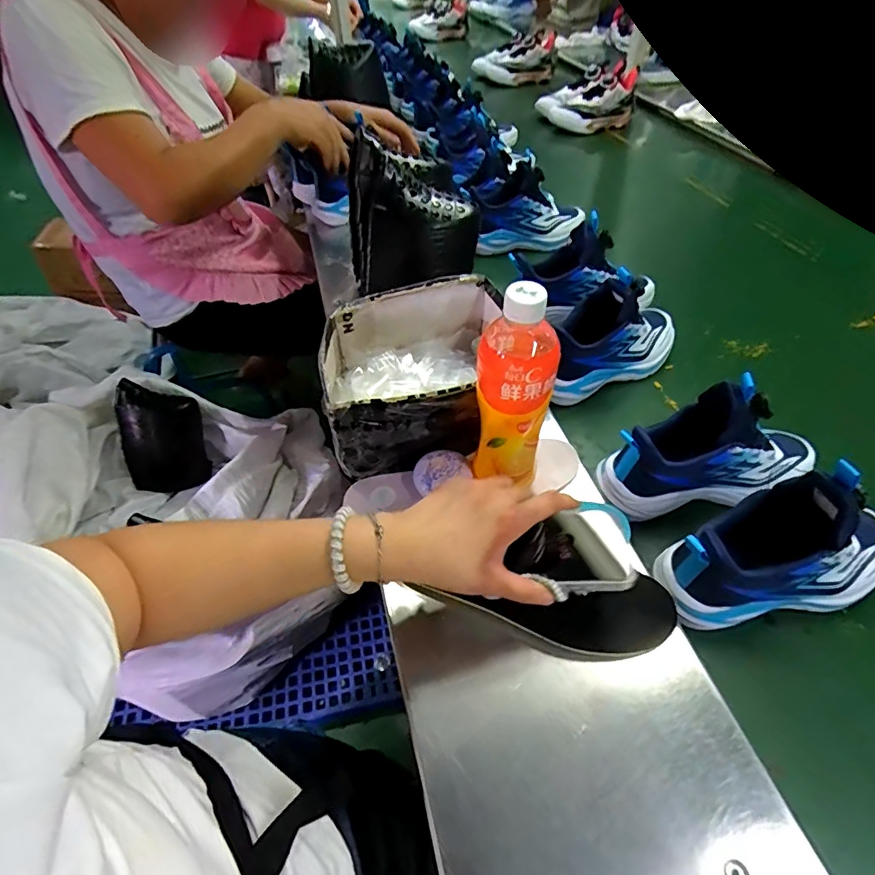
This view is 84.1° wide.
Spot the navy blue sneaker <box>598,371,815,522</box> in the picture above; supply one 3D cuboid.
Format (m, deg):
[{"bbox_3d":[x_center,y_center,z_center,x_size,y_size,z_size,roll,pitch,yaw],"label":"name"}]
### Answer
[{"bbox_3d":[0.282,0.006,0.480,0.216,0.122,0.092,-14,49,-10],"label":"navy blue sneaker"}]

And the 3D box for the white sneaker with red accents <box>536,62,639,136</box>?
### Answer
[{"bbox_3d":[0.400,-0.893,1.285,0.226,0.126,0.129,-18,49,-13],"label":"white sneaker with red accents"}]

